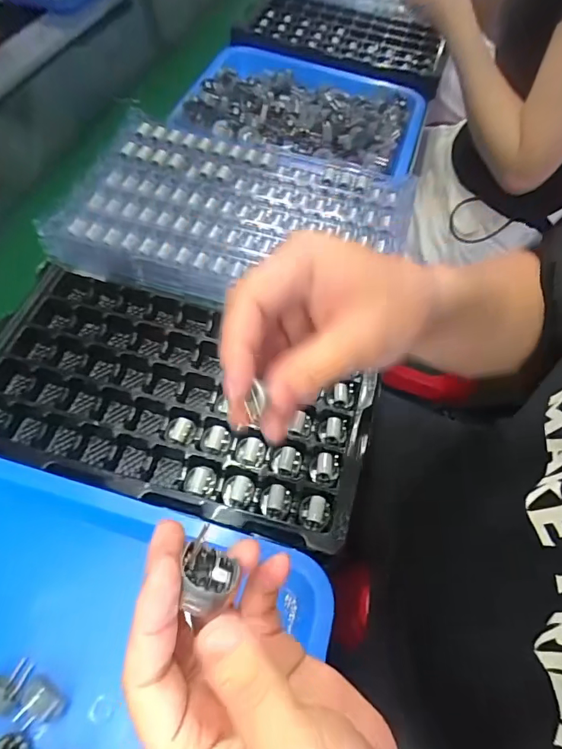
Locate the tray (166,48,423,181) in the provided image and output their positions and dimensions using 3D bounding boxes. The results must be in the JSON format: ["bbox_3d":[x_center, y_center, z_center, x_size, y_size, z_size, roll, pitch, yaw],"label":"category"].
[{"bbox_3d":[0.037,-0.386,0.641,0.328,0.062,0.274,17,60,7],"label":"tray"}]

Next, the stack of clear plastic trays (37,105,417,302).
[{"bbox_3d":[-0.045,-0.183,0.502,0.362,0.040,0.240,14,60,5],"label":"stack of clear plastic trays"}]

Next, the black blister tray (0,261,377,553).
[{"bbox_3d":[-0.104,0.016,0.418,0.355,0.040,0.198,14,60,5],"label":"black blister tray"}]

